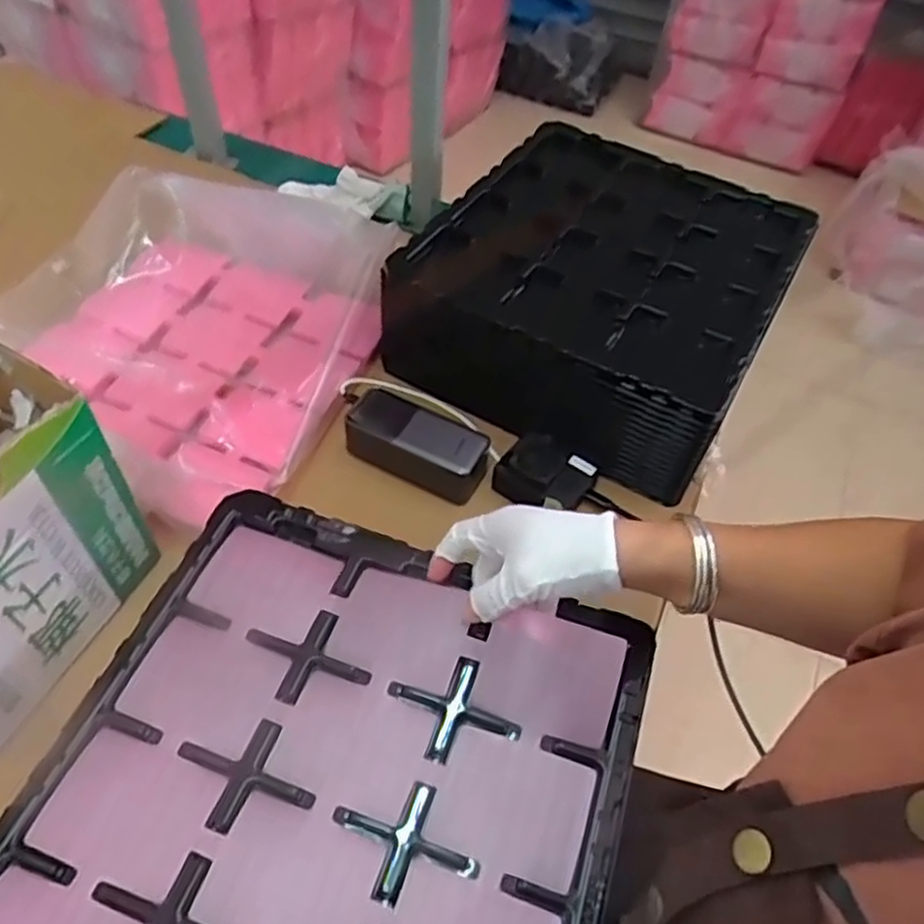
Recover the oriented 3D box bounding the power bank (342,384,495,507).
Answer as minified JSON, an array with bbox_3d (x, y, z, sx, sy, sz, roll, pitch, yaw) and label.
[{"bbox_3d":[-0.038,-0.019,0.691,0.131,0.052,0.064,24,53,13],"label":"power bank"}]

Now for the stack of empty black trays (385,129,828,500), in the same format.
[{"bbox_3d":[0.152,-0.190,0.796,0.346,0.115,0.413,25,53,14],"label":"stack of empty black trays"}]

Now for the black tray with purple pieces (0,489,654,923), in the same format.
[{"bbox_3d":[-0.080,0.202,0.429,0.335,0.034,0.363,18,52,8],"label":"black tray with purple pieces"}]

